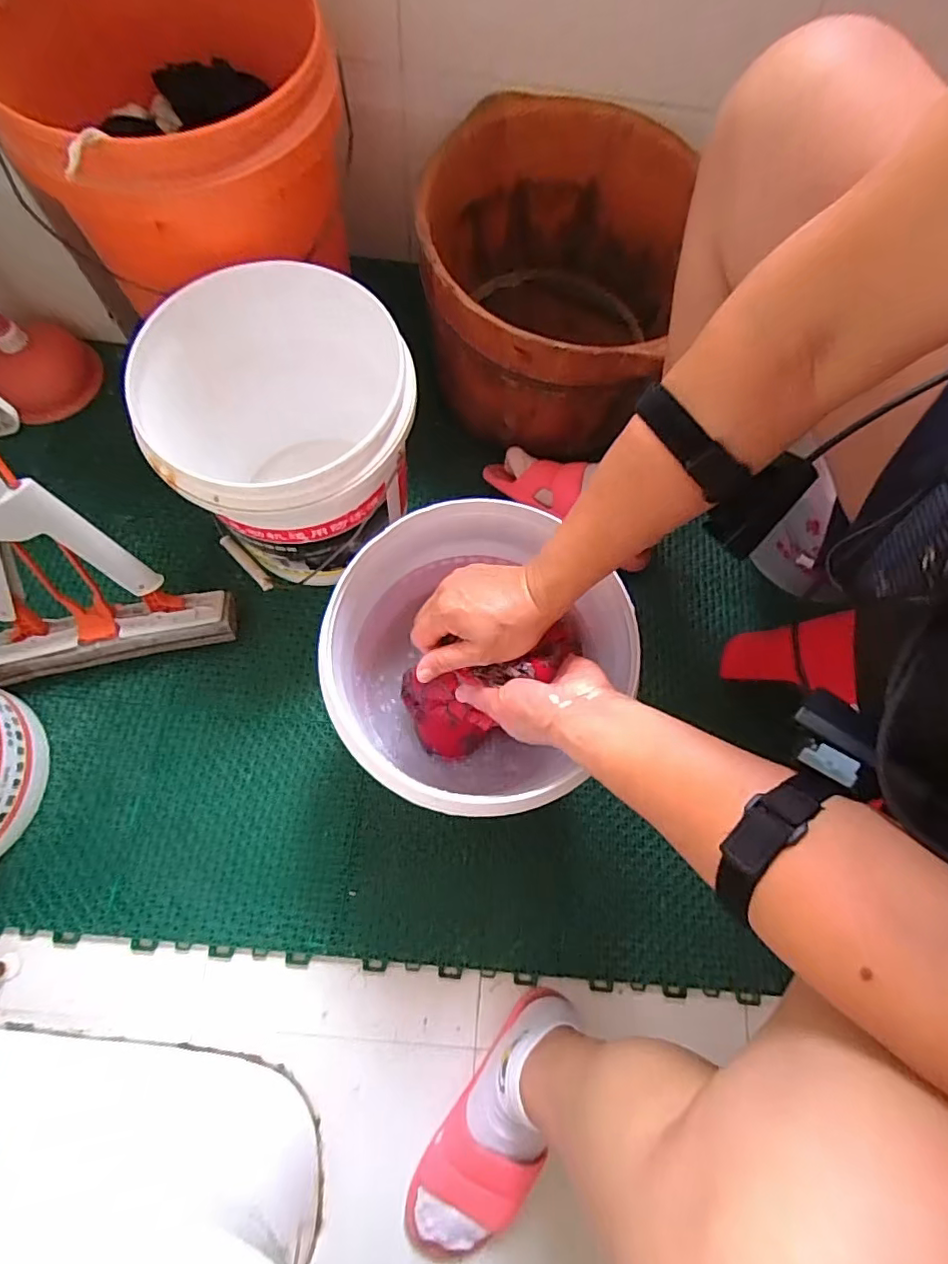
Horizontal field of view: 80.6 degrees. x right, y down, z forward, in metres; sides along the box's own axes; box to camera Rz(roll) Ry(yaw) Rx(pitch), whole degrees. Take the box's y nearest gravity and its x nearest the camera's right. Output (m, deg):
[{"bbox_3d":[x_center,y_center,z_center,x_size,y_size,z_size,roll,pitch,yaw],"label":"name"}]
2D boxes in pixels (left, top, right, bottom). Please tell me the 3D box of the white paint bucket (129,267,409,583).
[{"bbox_3d":[-0.208,-0.211,0.645,0.248,0.264,0.280,-36,76,-13],"label":"white paint bucket"}]

